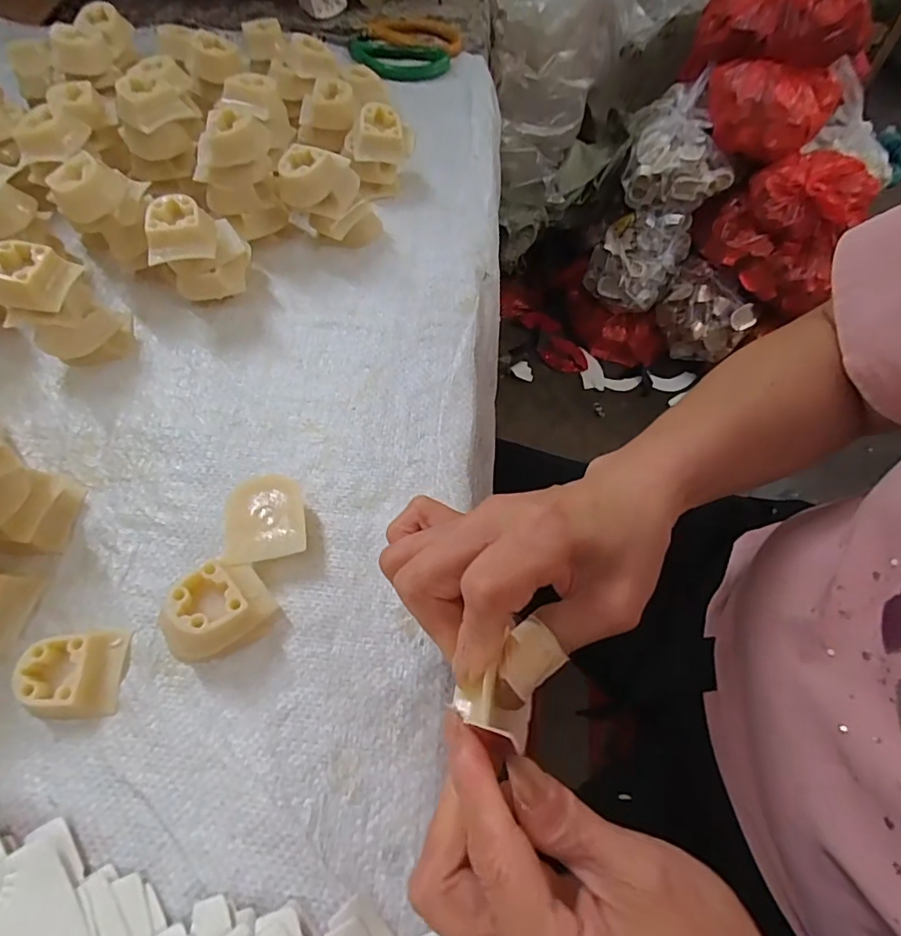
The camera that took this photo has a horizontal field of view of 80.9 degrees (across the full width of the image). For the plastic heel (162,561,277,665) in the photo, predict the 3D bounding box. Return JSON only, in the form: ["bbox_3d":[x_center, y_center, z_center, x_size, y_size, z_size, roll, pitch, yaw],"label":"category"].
[{"bbox_3d":[-0.109,0.067,0.249,0.043,0.035,0.035,-34,67,-16],"label":"plastic heel"}]

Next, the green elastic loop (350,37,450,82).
[{"bbox_3d":[-0.052,-0.384,0.497,0.100,0.004,0.058,12,63,7],"label":"green elastic loop"}]

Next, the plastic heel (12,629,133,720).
[{"bbox_3d":[-0.174,0.096,0.244,0.040,0.016,0.037,-8,62,-4],"label":"plastic heel"}]

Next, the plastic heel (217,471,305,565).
[{"bbox_3d":[-0.097,0.028,0.279,0.041,0.020,0.045,-8,62,-4],"label":"plastic heel"}]

